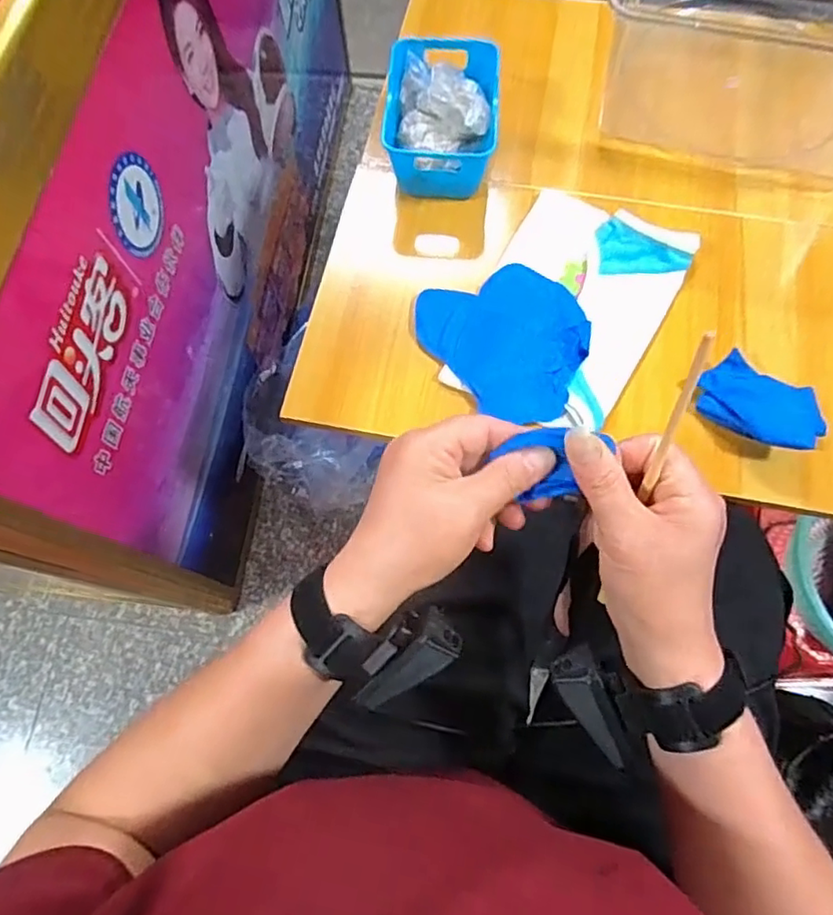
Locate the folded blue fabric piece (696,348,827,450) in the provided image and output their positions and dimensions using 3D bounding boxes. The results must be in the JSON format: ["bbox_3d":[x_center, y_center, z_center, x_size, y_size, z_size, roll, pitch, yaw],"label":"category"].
[{"bbox_3d":[0.292,-0.045,0.501,0.099,0.035,0.060,31,74,12],"label":"folded blue fabric piece"}]

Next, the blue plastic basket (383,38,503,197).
[{"bbox_3d":[0.024,-0.335,0.587,0.107,0.074,0.153,3,70,3],"label":"blue plastic basket"}]

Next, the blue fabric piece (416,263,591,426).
[{"bbox_3d":[0.087,-0.109,0.534,0.130,0.014,0.158,-34,73,-10],"label":"blue fabric piece"}]

